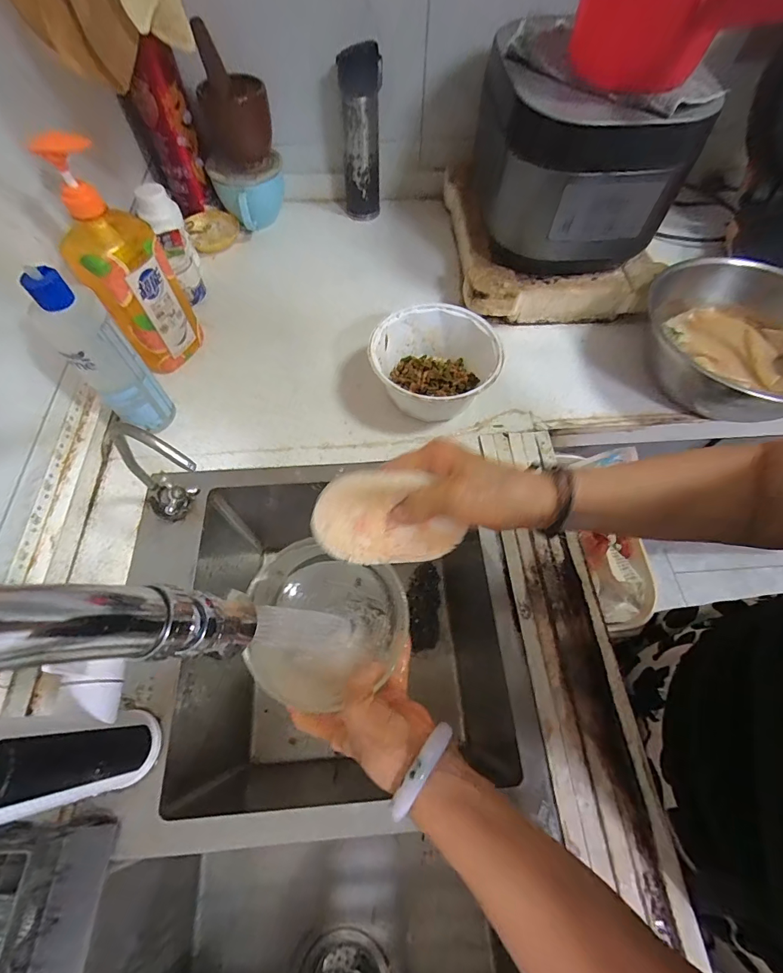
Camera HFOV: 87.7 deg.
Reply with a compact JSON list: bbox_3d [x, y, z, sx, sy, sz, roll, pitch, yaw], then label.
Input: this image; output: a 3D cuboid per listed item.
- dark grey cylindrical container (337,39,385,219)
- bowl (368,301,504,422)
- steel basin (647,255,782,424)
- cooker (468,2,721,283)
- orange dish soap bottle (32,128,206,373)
[{"bbox_3d":[-0.050,-0.589,0.688,0.066,0.234,0.073,-3,62,-2],"label":"dark grey cylindrical container"},{"bbox_3d":[0.056,-0.159,0.552,0.161,0.081,0.157,0,62,-1],"label":"bowl"},{"bbox_3d":[0.460,-0.190,0.554,0.218,0.112,0.246,20,64,9],"label":"steel basin"},{"bbox_3d":[0.254,-0.452,0.565,0.238,0.207,0.229,-3,62,-2],"label":"cooker"},{"bbox_3d":[-0.316,-0.255,0.498,0.097,0.265,0.054,-38,69,-18],"label":"orange dish soap bottle"}]

